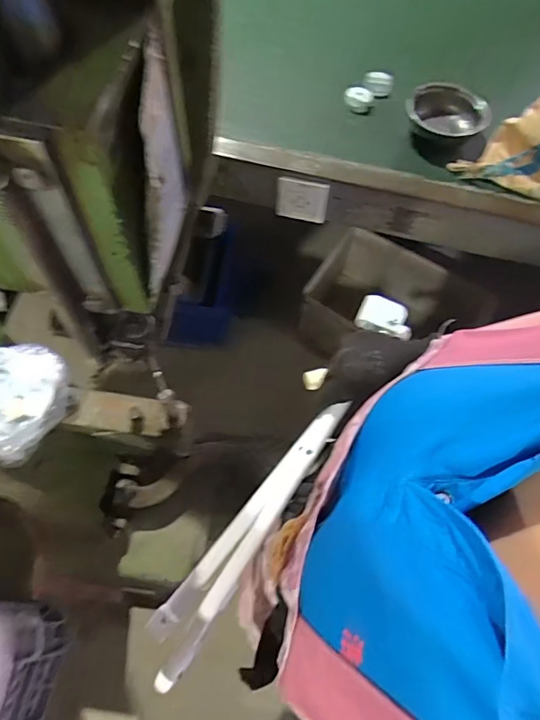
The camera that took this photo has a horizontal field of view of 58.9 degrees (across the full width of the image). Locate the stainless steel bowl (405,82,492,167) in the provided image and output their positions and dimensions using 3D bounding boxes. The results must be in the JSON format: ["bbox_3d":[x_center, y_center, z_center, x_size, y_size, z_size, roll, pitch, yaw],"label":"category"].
[{"bbox_3d":[0.320,-0.422,0.861,0.149,0.087,0.118,12,63,3],"label":"stainless steel bowl"}]

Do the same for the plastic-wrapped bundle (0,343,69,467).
[{"bbox_3d":[-0.303,0.051,0.569,0.138,0.097,0.105,-34,69,-18],"label":"plastic-wrapped bundle"}]

